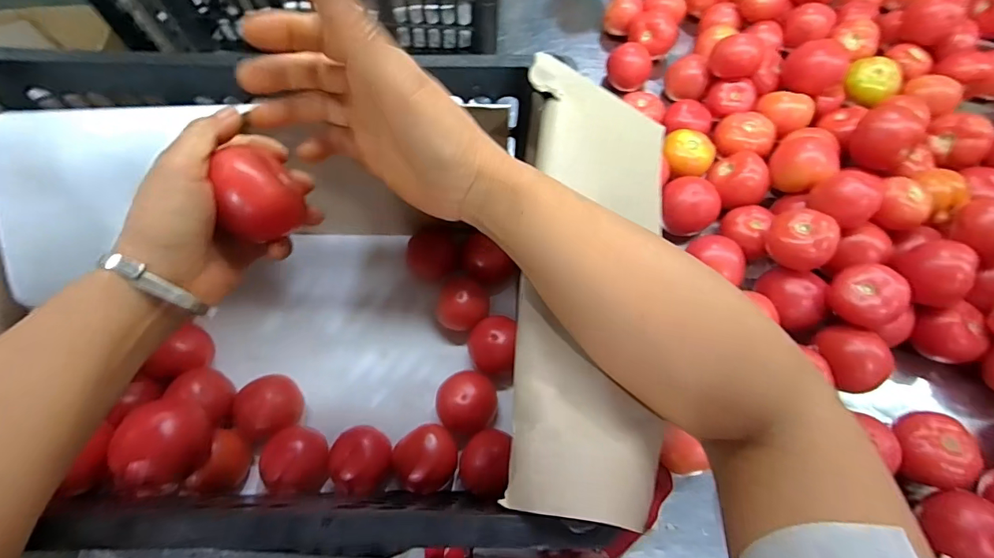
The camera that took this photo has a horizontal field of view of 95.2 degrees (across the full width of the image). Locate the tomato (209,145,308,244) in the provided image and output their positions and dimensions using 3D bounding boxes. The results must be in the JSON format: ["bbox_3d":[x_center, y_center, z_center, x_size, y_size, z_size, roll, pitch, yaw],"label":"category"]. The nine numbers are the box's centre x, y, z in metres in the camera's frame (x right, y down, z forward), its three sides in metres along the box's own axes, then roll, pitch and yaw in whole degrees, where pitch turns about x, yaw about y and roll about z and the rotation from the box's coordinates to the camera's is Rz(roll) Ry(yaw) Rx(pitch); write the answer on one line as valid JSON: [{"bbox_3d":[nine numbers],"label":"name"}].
[{"bbox_3d":[-0.147,-0.052,0.279,0.044,0.047,0.044,-1,66,1],"label":"tomato"}]

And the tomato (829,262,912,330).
[{"bbox_3d":[0.392,0.018,0.481,0.058,0.062,0.066,-25,68,-10],"label":"tomato"}]

